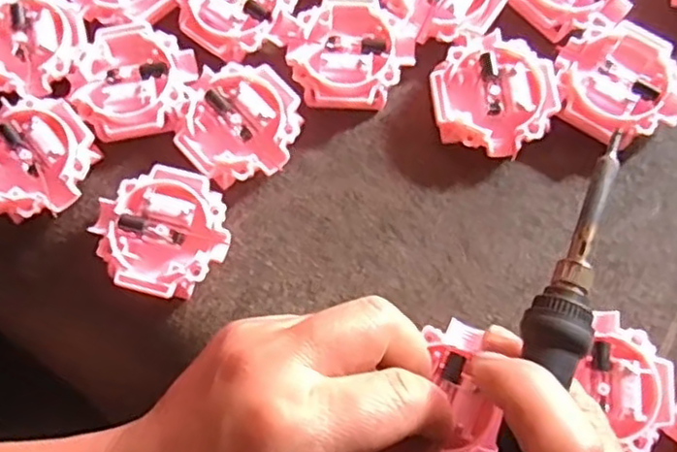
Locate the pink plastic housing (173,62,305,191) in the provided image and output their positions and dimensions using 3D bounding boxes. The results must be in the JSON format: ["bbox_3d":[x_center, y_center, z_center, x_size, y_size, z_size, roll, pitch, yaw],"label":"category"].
[{"bbox_3d":[-0.042,-0.043,0.292,0.048,0.016,0.052,0,74,1],"label":"pink plastic housing"}]

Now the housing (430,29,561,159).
[{"bbox_3d":[0.067,-0.056,0.293,0.051,0.017,0.051,0,74,1],"label":"housing"}]

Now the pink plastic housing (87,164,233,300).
[{"bbox_3d":[-0.074,0.003,0.281,0.053,0.016,0.051,0,74,1],"label":"pink plastic housing"}]

